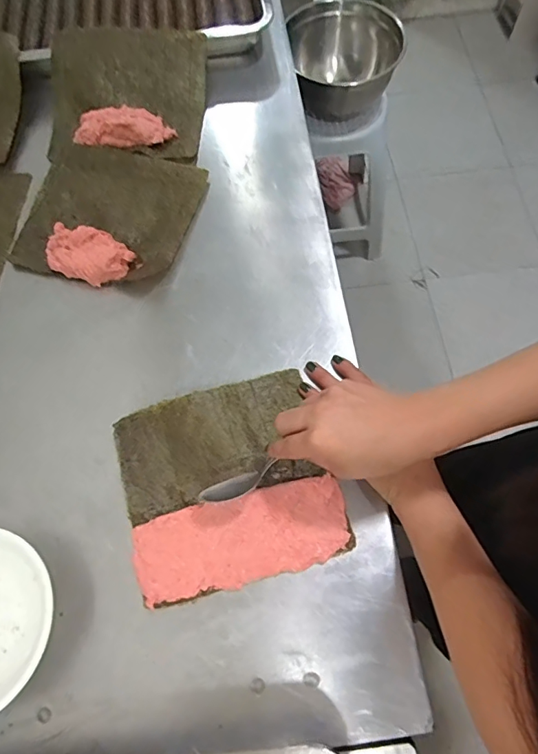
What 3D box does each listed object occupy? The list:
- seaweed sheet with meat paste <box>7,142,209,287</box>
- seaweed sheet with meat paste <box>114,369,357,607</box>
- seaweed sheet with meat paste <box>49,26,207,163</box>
[{"bbox_3d":[-0.194,-0.200,0.564,0.195,0.032,0.188,14,69,6],"label":"seaweed sheet with meat paste"},{"bbox_3d":[-0.039,0.097,0.453,0.190,0.015,0.183,-16,68,-4],"label":"seaweed sheet with meat paste"},{"bbox_3d":[-0.190,-0.373,0.619,0.200,0.039,0.176,4,69,3],"label":"seaweed sheet with meat paste"}]

